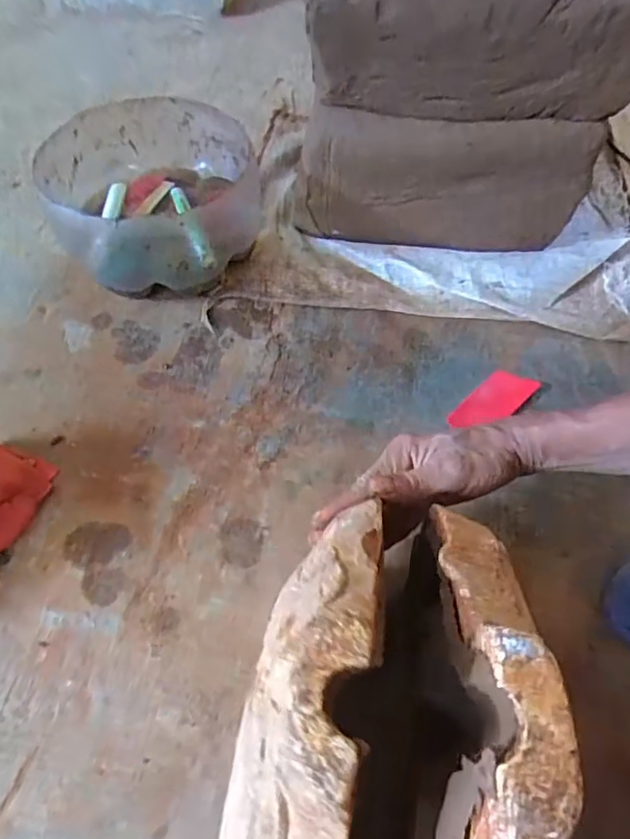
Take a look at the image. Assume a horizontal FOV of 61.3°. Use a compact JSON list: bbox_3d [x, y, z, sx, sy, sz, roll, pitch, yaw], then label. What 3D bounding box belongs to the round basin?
[{"bbox_3d":[-0.190,-0.262,0.653,0.234,0.136,0.254,1,58,-1],"label":"round basin"}]

